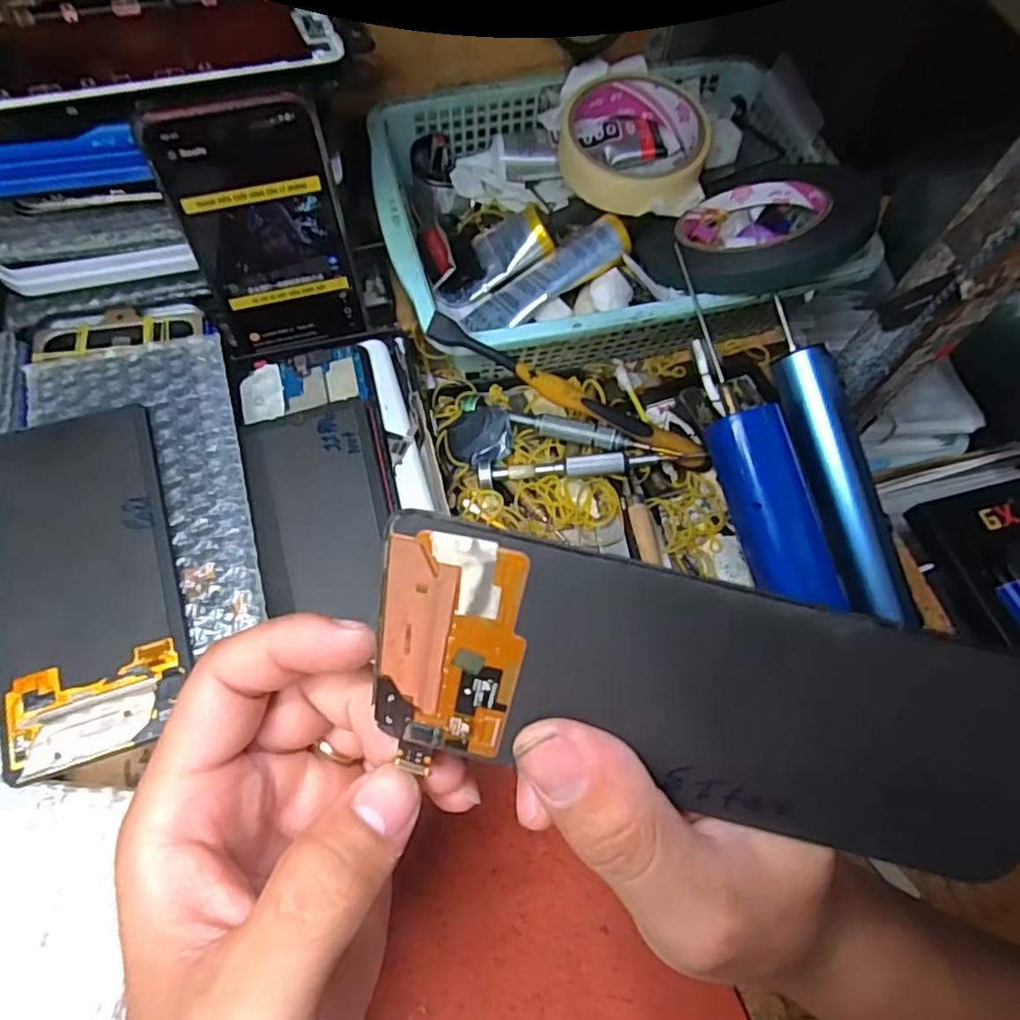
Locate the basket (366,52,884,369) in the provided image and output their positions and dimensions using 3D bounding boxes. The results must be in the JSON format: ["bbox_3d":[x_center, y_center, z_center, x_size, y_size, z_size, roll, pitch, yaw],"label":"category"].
[{"bbox_3d":[0.057,-0.178,0.386,0.261,0.062,0.188,-12,68,-8],"label":"basket"}]

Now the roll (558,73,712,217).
[{"bbox_3d":[0.075,-0.224,0.386,0.088,0.026,0.088,1,66,-3],"label":"roll"}]

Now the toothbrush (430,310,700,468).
[{"bbox_3d":[0.034,-0.059,0.327,0.162,0.013,0.017,24,66,-16],"label":"toothbrush"}]

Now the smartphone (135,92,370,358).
[{"bbox_3d":[-0.120,-0.135,0.319,0.074,0.129,0.006,-13,58,-9],"label":"smartphone"}]

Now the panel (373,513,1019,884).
[{"bbox_3d":[0.046,0.043,0.138,0.150,0.071,0.007,10,33,3],"label":"panel"}]

